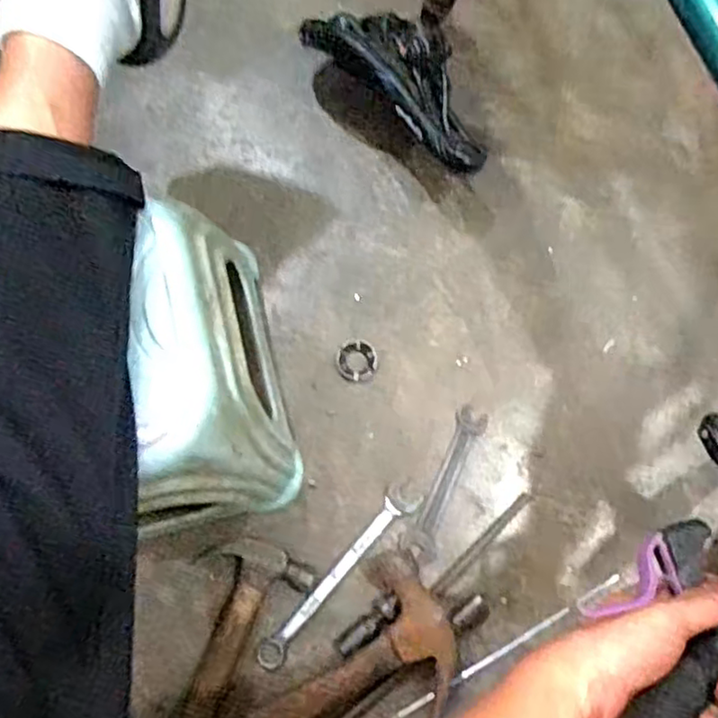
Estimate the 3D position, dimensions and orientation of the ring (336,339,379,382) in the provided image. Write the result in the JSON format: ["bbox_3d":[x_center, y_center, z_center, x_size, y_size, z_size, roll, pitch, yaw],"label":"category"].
[{"bbox_3d":[-0.002,0.002,0.677,0.041,0.004,0.043,0,77,1],"label":"ring"}]

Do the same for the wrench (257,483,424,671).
[{"bbox_3d":[-0.018,0.204,0.625,0.031,0.008,0.205,39,80,9],"label":"wrench"}]

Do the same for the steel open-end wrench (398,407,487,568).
[{"bbox_3d":[0.084,0.119,0.647,0.034,0.008,0.154,23,78,6],"label":"steel open-end wrench"}]

